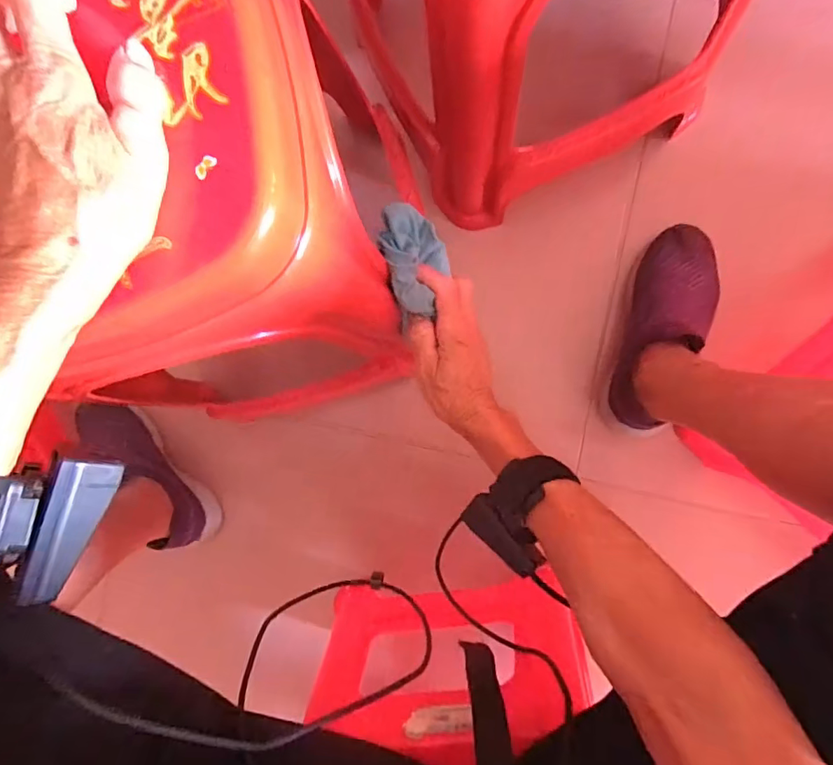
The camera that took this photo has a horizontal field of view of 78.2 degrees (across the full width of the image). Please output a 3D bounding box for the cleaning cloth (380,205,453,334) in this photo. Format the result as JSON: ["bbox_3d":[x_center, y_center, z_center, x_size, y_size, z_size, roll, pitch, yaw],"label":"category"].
[{"bbox_3d":[0.000,-0.102,0.419,0.049,0.041,0.090,-15,87,5],"label":"cleaning cloth"}]

